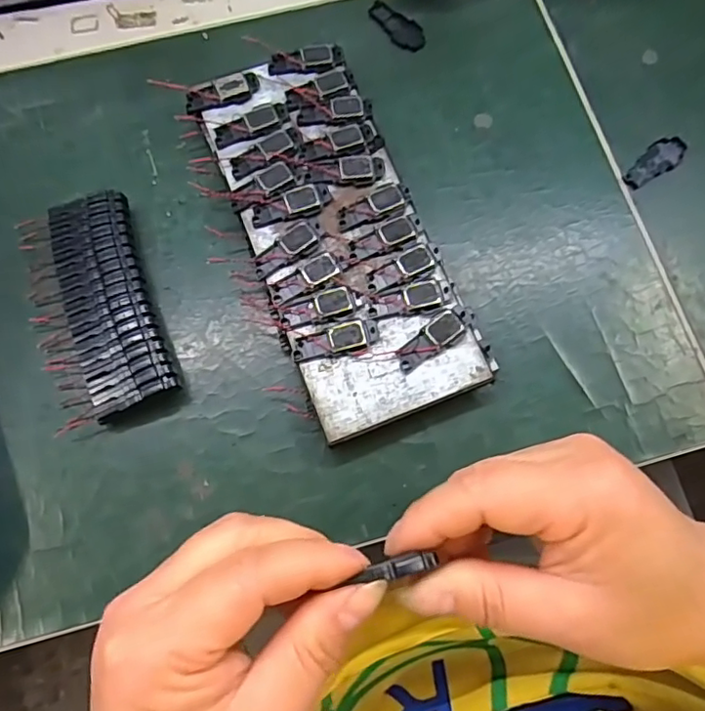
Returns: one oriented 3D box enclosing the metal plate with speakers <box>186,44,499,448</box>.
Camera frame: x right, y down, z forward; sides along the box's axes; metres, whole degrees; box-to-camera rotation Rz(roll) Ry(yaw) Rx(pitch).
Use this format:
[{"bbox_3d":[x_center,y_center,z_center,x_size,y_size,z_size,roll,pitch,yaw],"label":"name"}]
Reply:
[{"bbox_3d":[-0.010,-0.060,0.284,0.084,0.022,0.194,-23,76,-7],"label":"metal plate with speakers"}]

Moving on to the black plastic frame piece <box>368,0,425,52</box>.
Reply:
[{"bbox_3d":[0.025,-0.189,0.329,0.039,0.004,0.018,38,77,9],"label":"black plastic frame piece"}]

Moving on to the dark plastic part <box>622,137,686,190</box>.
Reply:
[{"bbox_3d":[0.162,-0.103,0.307,0.016,0.004,0.040,43,78,10],"label":"dark plastic part"}]

